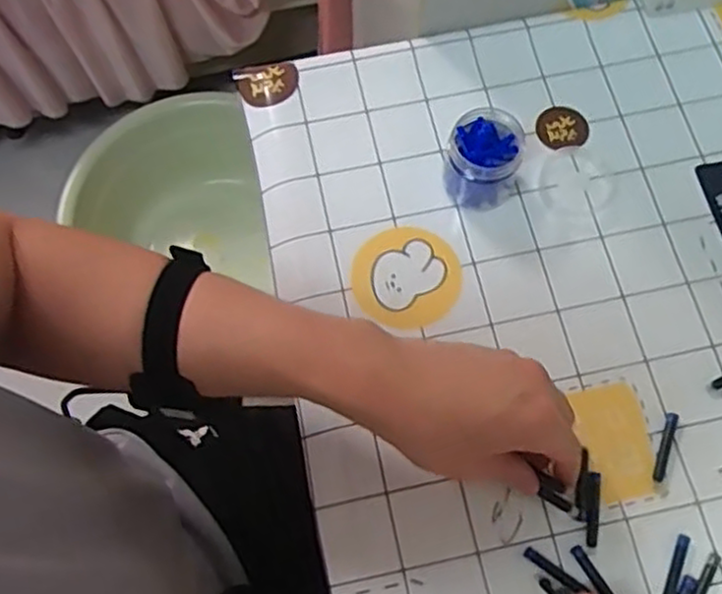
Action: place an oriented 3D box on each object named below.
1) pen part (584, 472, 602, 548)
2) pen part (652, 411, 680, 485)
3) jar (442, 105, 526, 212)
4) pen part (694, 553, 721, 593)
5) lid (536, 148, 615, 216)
[{"bbox_3d":[0.147,0.135,0.453,0.011,0.004,0.044,7,71,2],"label":"pen part"},{"bbox_3d":[0.199,0.098,0.466,0.009,0.004,0.046,20,72,7],"label":"pen part"},{"bbox_3d":[0.087,-0.099,0.507,0.051,0.053,0.054,0,71,0],"label":"jar"},{"bbox_3d":[0.209,0.179,0.437,0.008,0.004,0.047,30,74,10],"label":"pen part"},{"bbox_3d":[0.161,-0.086,0.534,0.056,0.004,0.051,0,71,0],"label":"lid"}]

